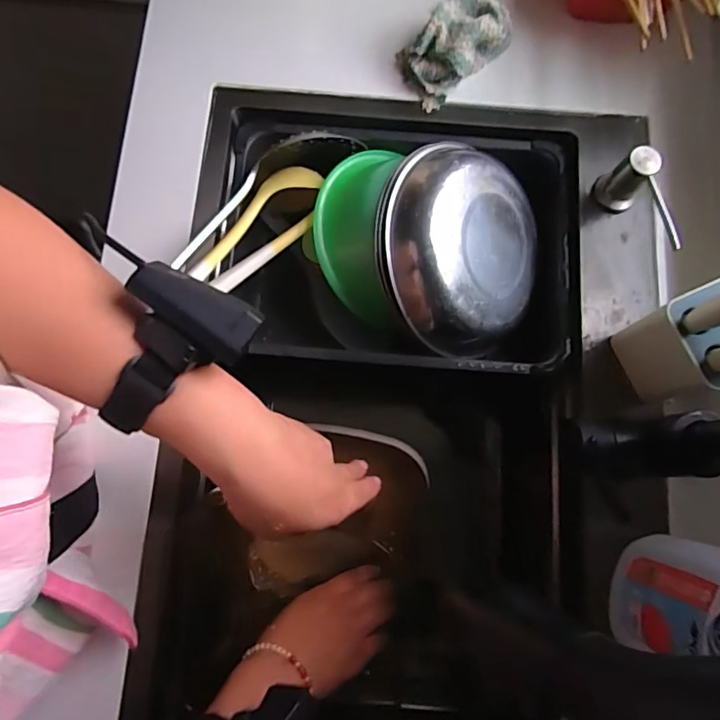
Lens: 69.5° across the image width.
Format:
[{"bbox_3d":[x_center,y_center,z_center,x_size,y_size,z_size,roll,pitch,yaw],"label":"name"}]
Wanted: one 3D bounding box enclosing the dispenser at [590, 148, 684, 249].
[{"bbox_3d":[0.267,-0.145,0.487,0.028,0.071,0.100,-28,80,-7],"label":"dispenser"}]

